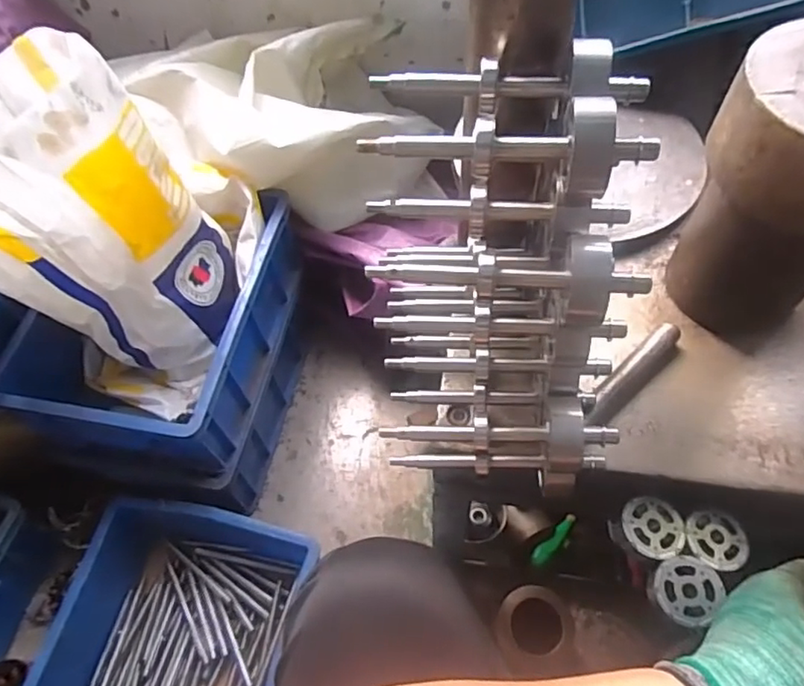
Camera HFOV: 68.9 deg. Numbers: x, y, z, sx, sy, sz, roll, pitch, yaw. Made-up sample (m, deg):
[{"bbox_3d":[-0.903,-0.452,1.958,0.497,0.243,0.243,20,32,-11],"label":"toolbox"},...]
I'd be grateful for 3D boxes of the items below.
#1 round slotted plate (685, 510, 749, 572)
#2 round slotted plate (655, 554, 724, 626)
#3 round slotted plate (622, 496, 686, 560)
[{"bbox_3d":[0.263,0.163,0.487,0.051,0.009,0.047,-1,58,2],"label":"round slotted plate"},{"bbox_3d":[0.225,0.192,0.459,0.053,0.008,0.047,-41,65,-20],"label":"round slotted plate"},{"bbox_3d":[0.209,0.153,0.485,0.051,0.006,0.049,9,59,8],"label":"round slotted plate"}]

